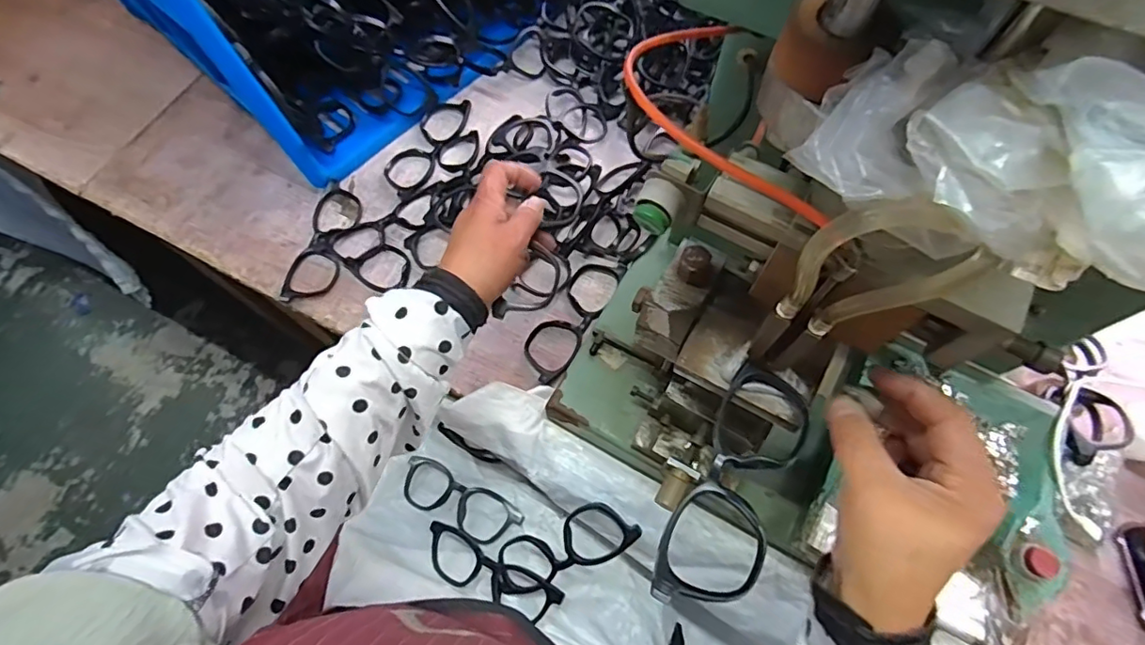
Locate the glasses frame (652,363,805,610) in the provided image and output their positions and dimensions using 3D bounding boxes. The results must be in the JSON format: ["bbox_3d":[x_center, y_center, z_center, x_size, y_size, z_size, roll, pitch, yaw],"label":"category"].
[{"bbox_3d":[0.085,0.084,0.284,0.046,0.016,0.131,27,69,13],"label":"glasses frame"}]

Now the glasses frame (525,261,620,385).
[{"bbox_3d":[-0.001,-0.006,0.526,0.048,0.012,0.138,28,70,13],"label":"glasses frame"}]

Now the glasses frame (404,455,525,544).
[{"bbox_3d":[-0.115,0.179,0.557,0.141,0.024,0.047,17,67,26],"label":"glasses frame"}]

